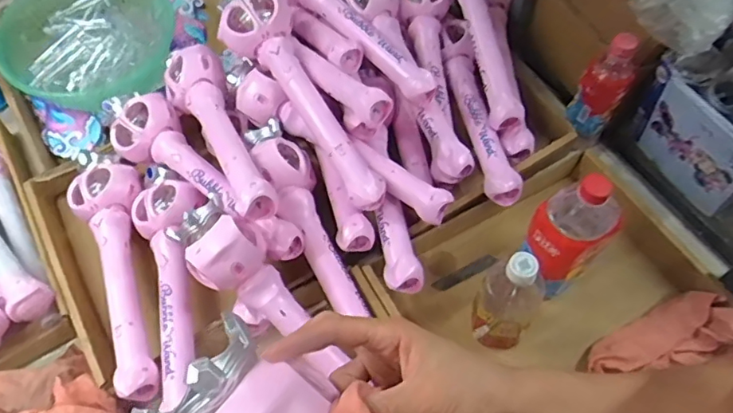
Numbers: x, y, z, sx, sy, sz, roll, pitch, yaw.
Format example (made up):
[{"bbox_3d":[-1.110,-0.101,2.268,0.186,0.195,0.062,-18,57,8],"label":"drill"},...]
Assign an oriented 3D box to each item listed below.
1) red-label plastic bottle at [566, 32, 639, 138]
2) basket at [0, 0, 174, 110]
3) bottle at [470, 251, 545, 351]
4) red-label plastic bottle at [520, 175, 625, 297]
[{"bbox_3d":[0.327,-0.171,0.759,0.057,0.162,0.068,23,64,14],"label":"red-label plastic bottle"},{"bbox_3d":[-0.465,-0.266,0.894,0.255,0.084,0.243,-1,61,1],"label":"basket"},{"bbox_3d":[0.164,0.117,0.652,0.067,0.197,0.058,21,64,12],"label":"bottle"},{"bbox_3d":[0.241,0.028,0.654,0.077,0.181,0.094,40,69,20],"label":"red-label plastic bottle"}]

